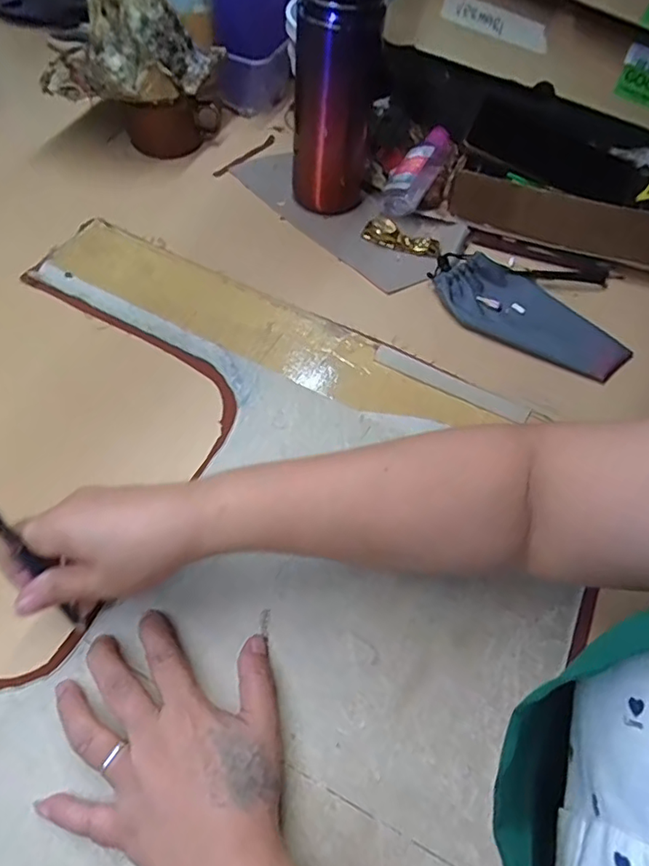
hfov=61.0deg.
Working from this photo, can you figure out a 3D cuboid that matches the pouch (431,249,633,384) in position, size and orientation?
[{"bbox_3d":[0.188,-0.113,0.510,0.184,0.016,0.082,29,60,13],"label":"pouch"}]

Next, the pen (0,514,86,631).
[{"bbox_3d":[-0.155,0.074,0.296,0.006,0.126,0.004,-26,47,-19],"label":"pen"}]

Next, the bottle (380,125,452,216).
[{"bbox_3d":[0.099,-0.274,0.581,0.047,0.048,0.106,25,59,11],"label":"bottle"}]

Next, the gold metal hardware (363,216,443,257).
[{"bbox_3d":[0.078,-0.196,0.552,0.077,0.015,0.023,18,58,6],"label":"gold metal hardware"}]

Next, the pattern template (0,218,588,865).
[{"bbox_3d":[-0.096,0.074,0.375,0.503,0.010,0.459,25,59,11],"label":"pattern template"}]

